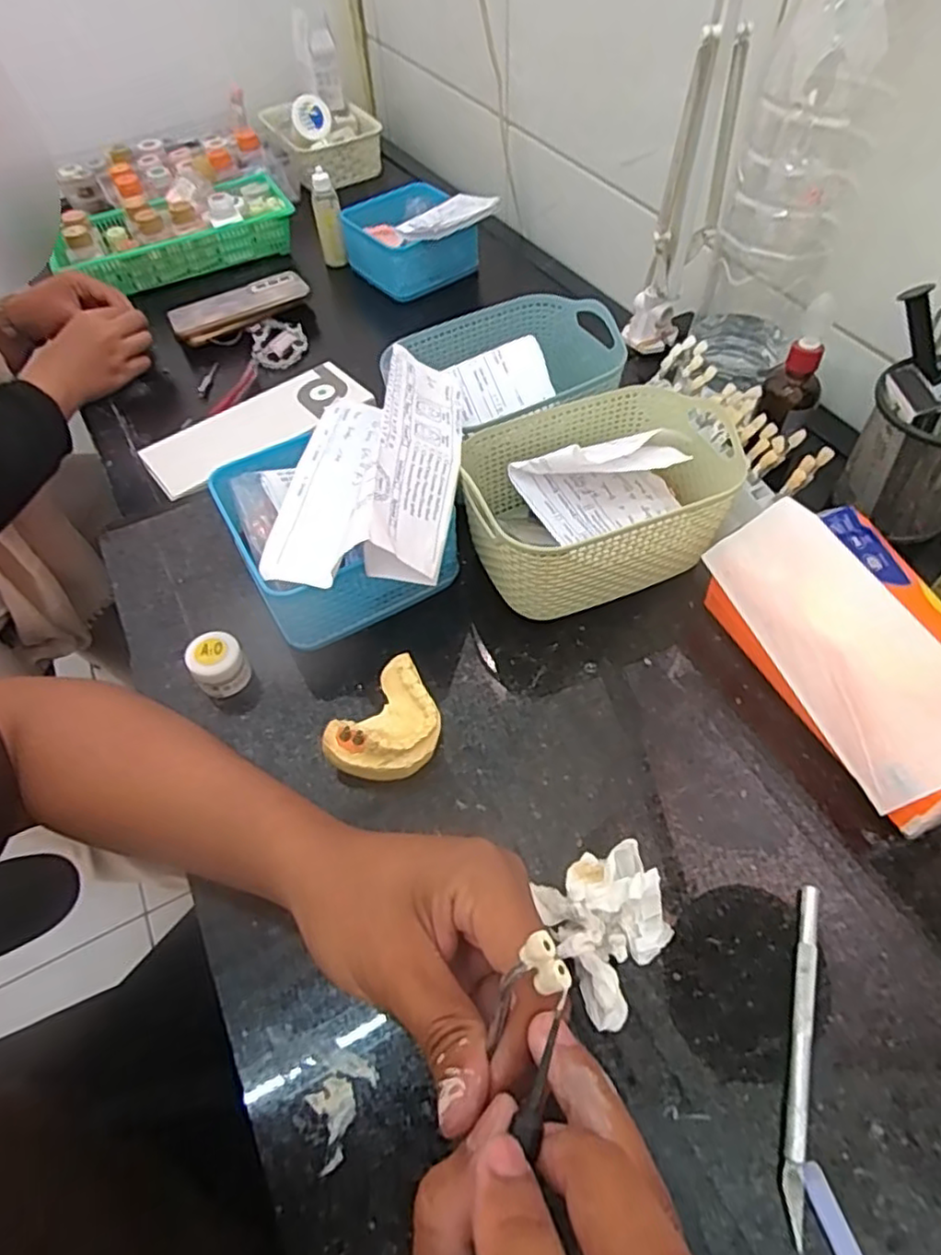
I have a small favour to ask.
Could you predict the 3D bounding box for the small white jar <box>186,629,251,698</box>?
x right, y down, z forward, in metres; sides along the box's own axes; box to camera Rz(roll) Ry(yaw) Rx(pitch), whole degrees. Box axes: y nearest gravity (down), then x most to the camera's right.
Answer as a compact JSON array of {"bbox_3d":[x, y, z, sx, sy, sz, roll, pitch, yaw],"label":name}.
[{"bbox_3d":[-0.158,0.024,0.414,0.032,0.032,0.030,-1,54,2],"label":"small white jar"}]

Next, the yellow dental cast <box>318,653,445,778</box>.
[{"bbox_3d":[-0.044,0.059,0.383,0.053,0.031,0.072,30,61,22],"label":"yellow dental cast"}]

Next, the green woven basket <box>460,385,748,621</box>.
[{"bbox_3d":[0.085,-0.082,0.445,0.171,0.085,0.118,-21,56,-12],"label":"green woven basket"}]

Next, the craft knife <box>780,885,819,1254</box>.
[{"bbox_3d":[0.150,0.188,0.298,0.009,0.009,0.138,15,56,13],"label":"craft knife"}]

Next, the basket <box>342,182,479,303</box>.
[{"bbox_3d":[-0.079,-0.480,0.822,0.136,0.065,0.149,-26,58,-14],"label":"basket"}]

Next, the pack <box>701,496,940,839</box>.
[{"bbox_3d":[0.228,0.011,0.375,0.108,0.082,0.182,-19,56,-11],"label":"pack"}]

